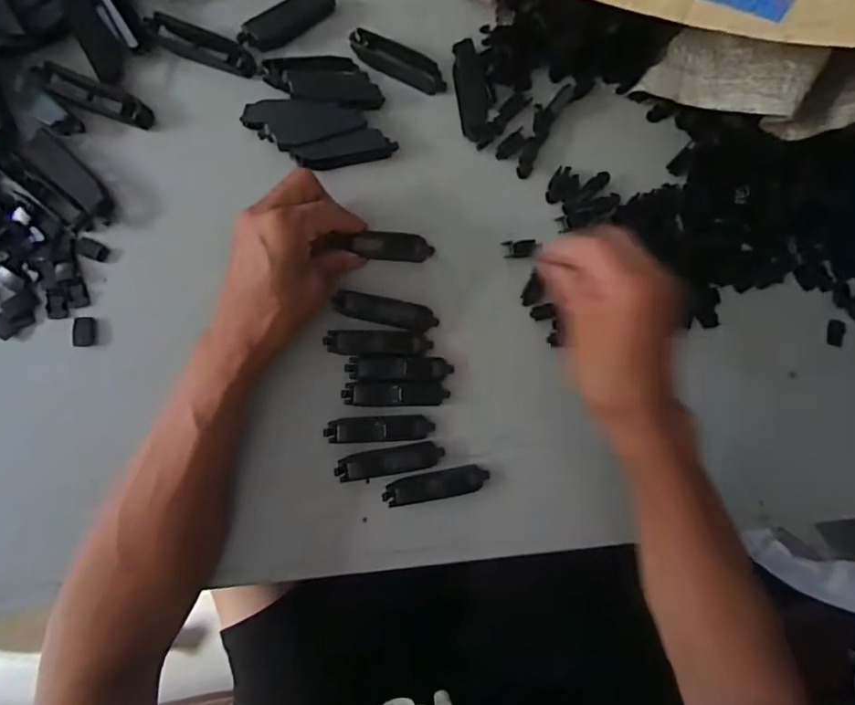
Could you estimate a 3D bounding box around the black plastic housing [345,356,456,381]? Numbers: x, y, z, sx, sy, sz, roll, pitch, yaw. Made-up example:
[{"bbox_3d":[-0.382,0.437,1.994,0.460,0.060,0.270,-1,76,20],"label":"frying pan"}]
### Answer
[{"bbox_3d":[-0.019,0.012,0.382,0.077,0.015,0.017,-1,88,-6],"label":"black plastic housing"}]

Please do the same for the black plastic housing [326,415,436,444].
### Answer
[{"bbox_3d":[-0.034,0.055,0.378,0.076,0.013,0.018,-1,88,-18],"label":"black plastic housing"}]

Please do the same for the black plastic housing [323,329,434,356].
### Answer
[{"bbox_3d":[-0.035,-0.007,0.380,0.075,0.012,0.018,-1,88,-6],"label":"black plastic housing"}]

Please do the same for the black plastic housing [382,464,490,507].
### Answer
[{"bbox_3d":[0.007,0.095,0.376,0.075,0.011,0.020,-7,89,-6],"label":"black plastic housing"}]

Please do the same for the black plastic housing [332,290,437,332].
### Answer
[{"bbox_3d":[-0.029,-0.030,0.381,0.074,0.015,0.019,10,87,-6],"label":"black plastic housing"}]

